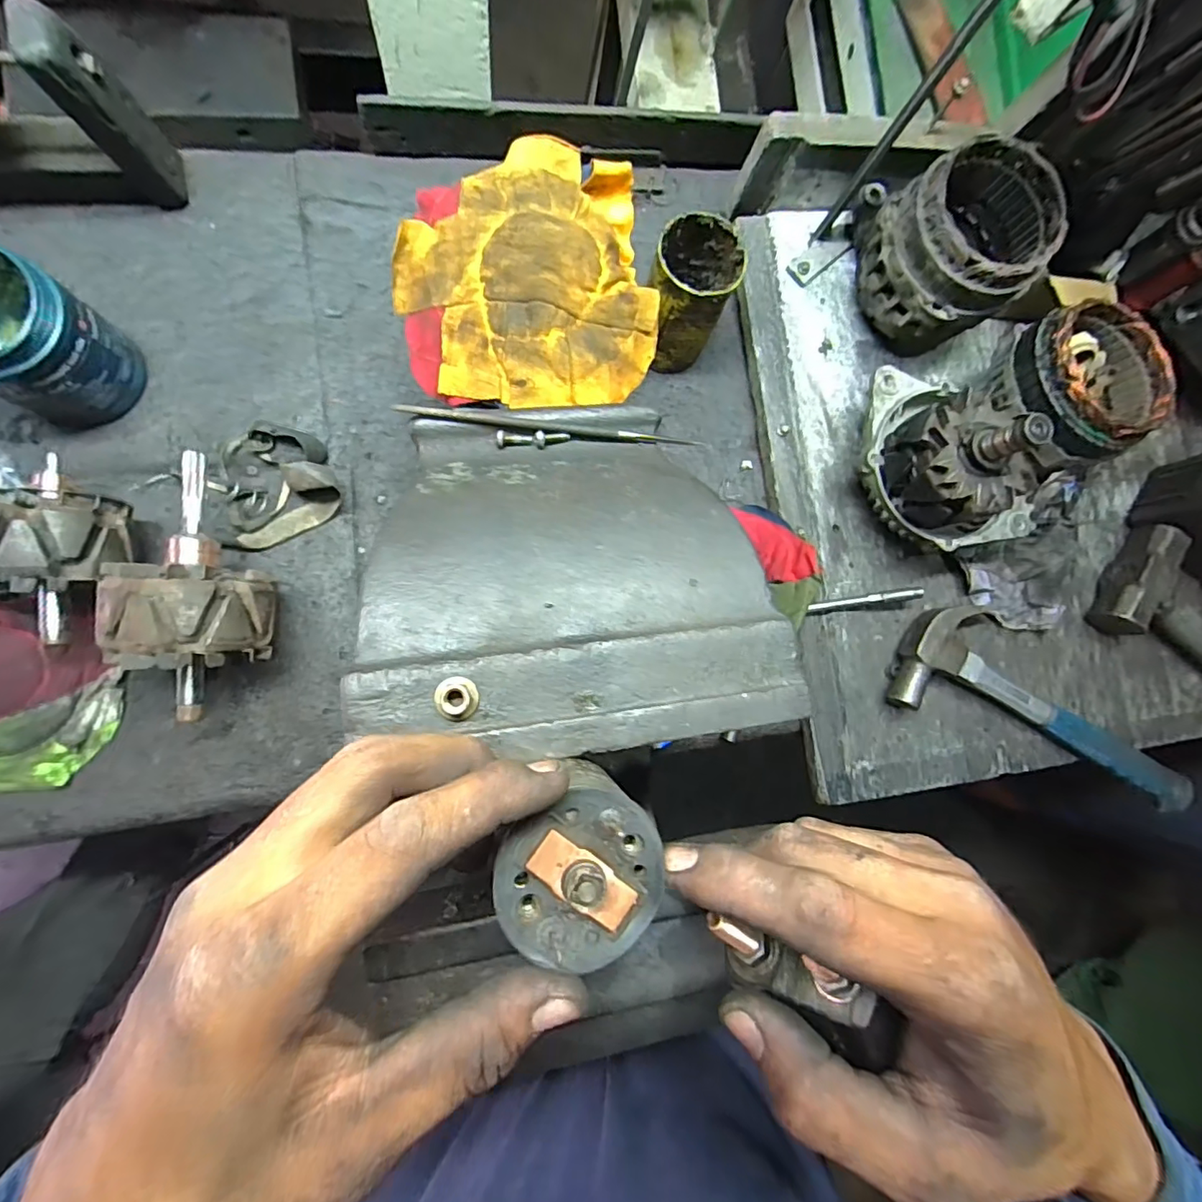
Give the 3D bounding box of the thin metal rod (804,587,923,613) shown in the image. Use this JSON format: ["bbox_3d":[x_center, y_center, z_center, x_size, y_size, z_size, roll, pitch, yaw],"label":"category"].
[{"bbox_3d":[0.244,0.000,0.498,0.101,0.008,0.009,-10,86,11],"label":"thin metal rod"}]

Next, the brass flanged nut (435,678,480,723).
[{"bbox_3d":[-0.058,0.039,0.214,0.017,0.009,0.017,9,83,-9],"label":"brass flanged nut"}]

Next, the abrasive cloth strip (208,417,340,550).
[{"bbox_3d":[-0.273,-0.101,0.448,0.094,0.043,0.094,-22,89,-11],"label":"abrasive cloth strip"}]

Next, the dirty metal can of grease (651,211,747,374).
[{"bbox_3d":[0.074,-0.272,0.484,0.067,0.116,0.079,14,83,-8],"label":"dirty metal can of grease"}]

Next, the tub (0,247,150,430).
[{"bbox_3d":[-0.415,-0.188,0.394,0.094,0.098,0.089,1,85,-10],"label":"tub"}]

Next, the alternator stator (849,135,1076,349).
[{"bbox_3d":[0.295,-0.309,0.481,0.136,0.124,0.131,1,85,-10],"label":"alternator stator"}]

